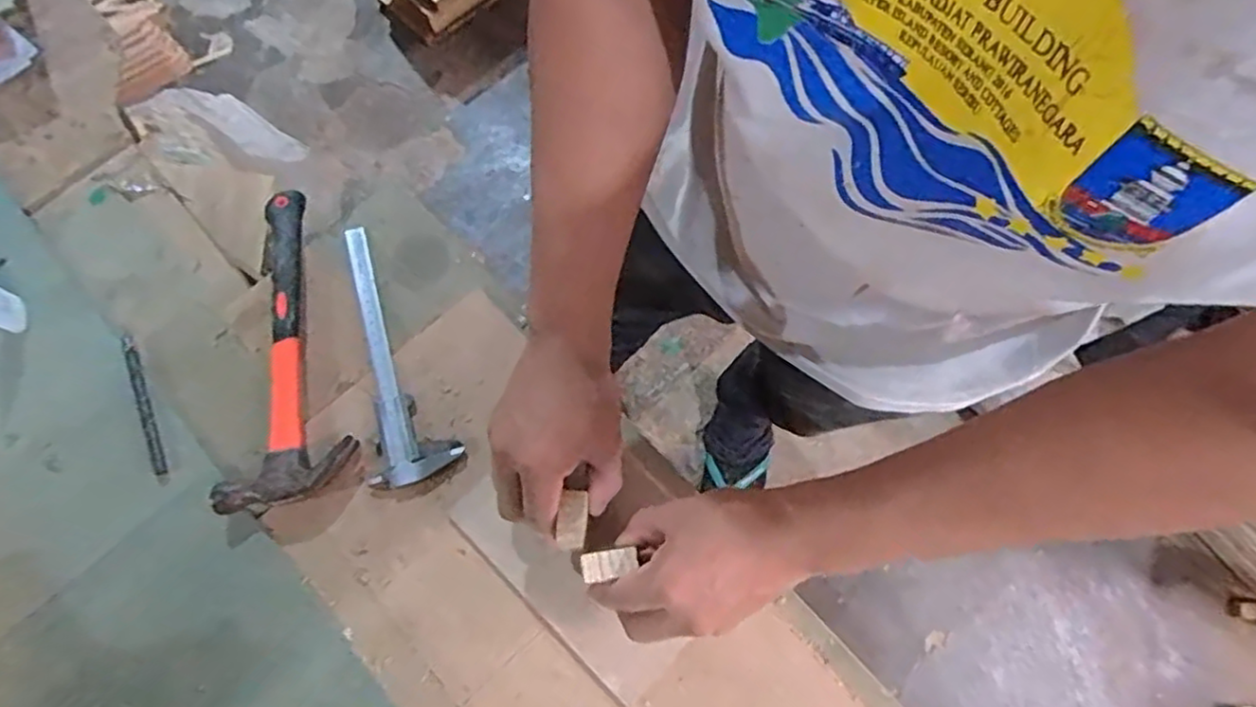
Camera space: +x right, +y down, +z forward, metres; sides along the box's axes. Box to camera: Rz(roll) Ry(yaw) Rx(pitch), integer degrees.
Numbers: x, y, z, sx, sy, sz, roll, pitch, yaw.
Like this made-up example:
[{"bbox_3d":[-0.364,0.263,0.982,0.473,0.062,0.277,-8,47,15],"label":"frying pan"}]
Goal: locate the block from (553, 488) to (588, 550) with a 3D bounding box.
[{"bbox_3d":[-0.037,0.109,0.449,0.018,0.009,0.038,6,71,2],"label":"block"}]

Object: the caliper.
[{"bbox_3d":[-0.202,-0.005,0.558,0.063,0.009,0.226,-21,72,-7],"label":"caliper"}]

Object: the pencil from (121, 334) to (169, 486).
[{"bbox_3d":[-0.382,0.044,0.536,0.012,0.012,0.128,-24,73,-8],"label":"pencil"}]

